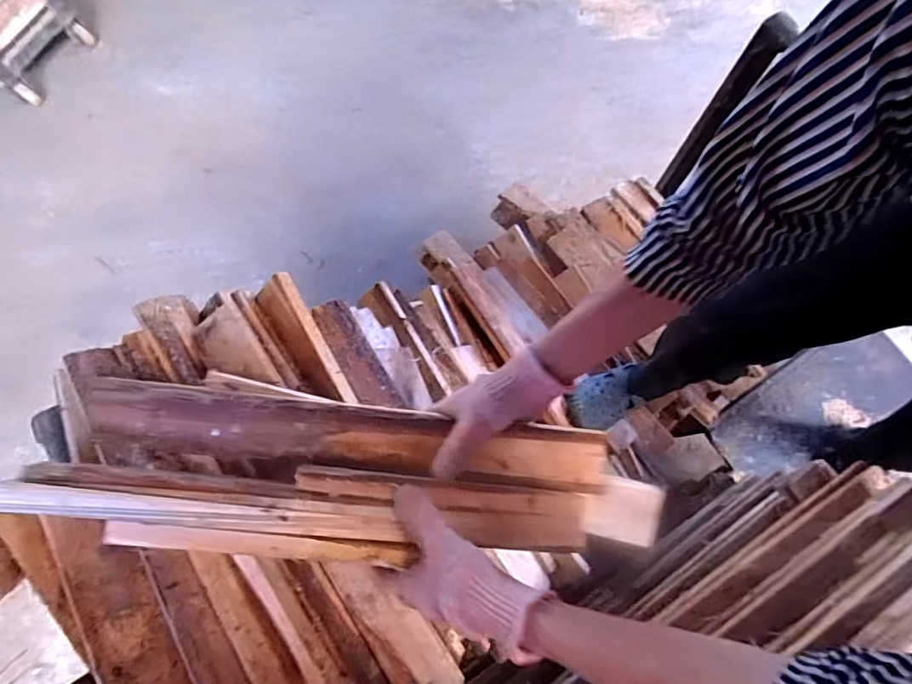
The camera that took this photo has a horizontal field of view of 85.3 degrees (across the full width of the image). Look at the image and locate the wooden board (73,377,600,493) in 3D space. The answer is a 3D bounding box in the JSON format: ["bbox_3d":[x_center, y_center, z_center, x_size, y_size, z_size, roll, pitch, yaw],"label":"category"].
[{"bbox_3d":[-0.097,0.092,0.486,0.493,0.023,0.060,7,73,-4],"label":"wooden board"}]

